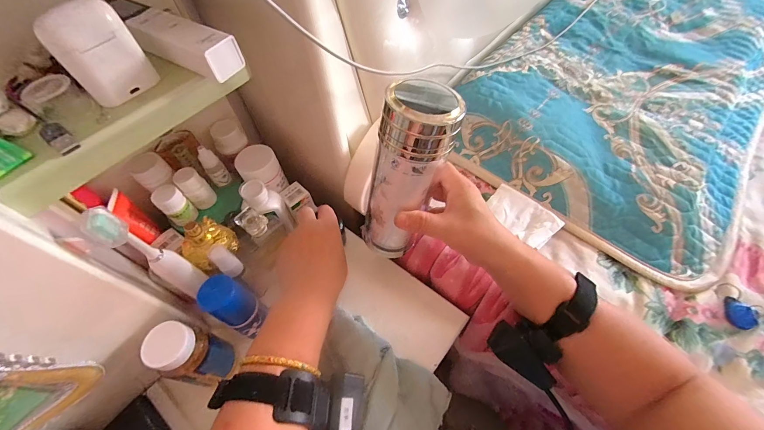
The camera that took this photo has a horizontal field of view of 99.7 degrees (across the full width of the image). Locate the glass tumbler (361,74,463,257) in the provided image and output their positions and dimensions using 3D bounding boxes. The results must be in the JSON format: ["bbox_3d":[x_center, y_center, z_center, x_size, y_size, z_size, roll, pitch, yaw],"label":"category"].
[{"bbox_3d":[0.016,-0.030,0.307,0.053,0.183,0.057,8,46,-8],"label":"glass tumbler"}]

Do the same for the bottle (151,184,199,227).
[{"bbox_3d":[-0.235,-0.010,0.368,0.024,0.045,0.027,32,64,23],"label":"bottle"}]

